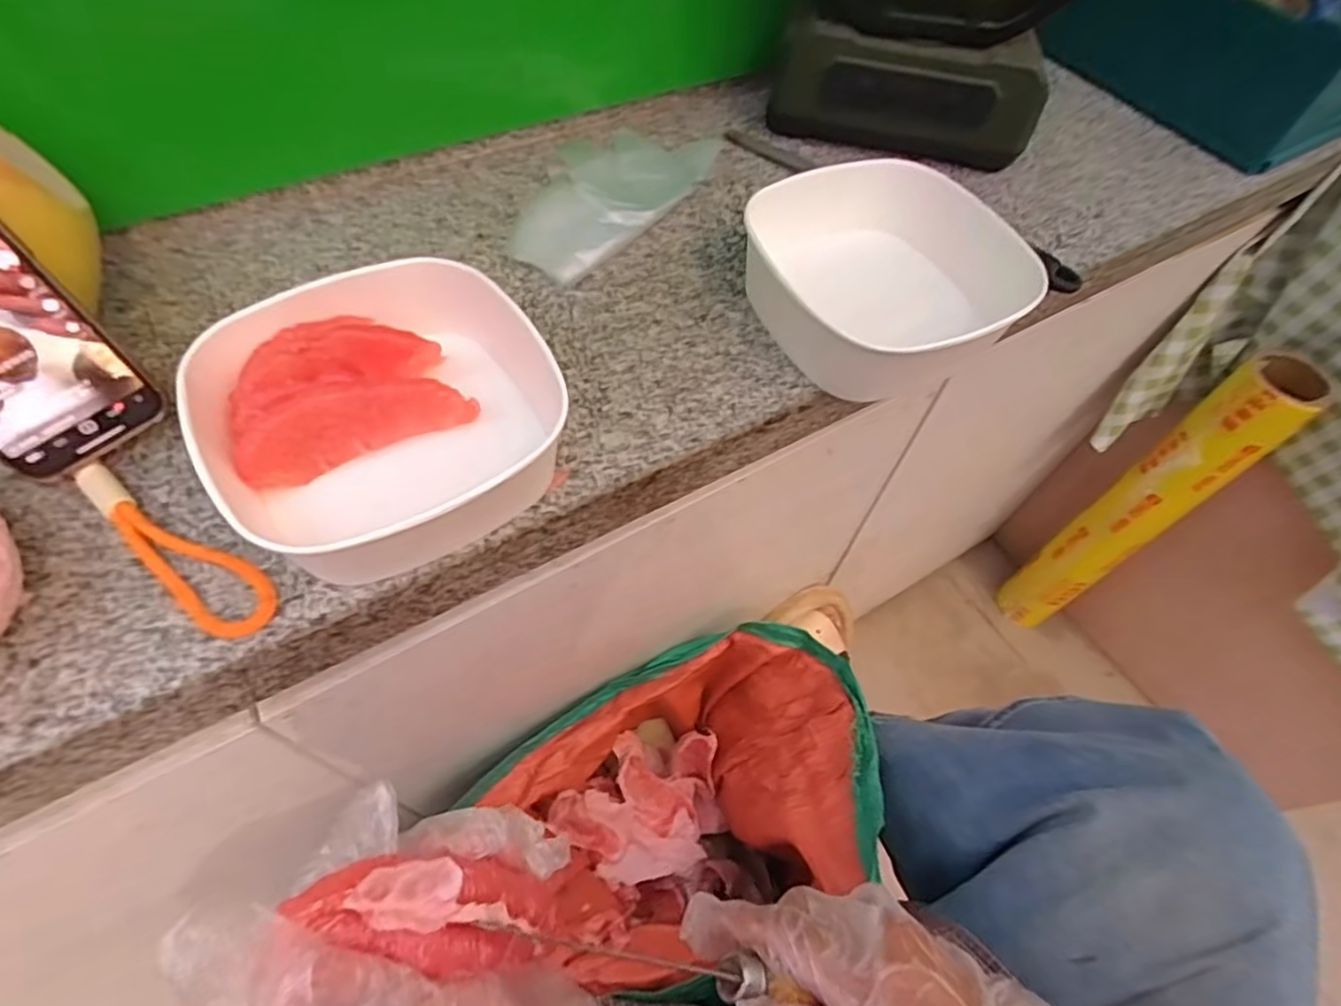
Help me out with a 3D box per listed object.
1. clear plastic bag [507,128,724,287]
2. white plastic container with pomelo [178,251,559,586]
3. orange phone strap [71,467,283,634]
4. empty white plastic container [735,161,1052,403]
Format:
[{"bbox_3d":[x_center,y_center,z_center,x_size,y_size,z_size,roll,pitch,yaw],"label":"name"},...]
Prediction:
[{"bbox_3d":[-0.043,-0.239,0.492,0.092,0.021,0.210,28,60,12],"label":"clear plastic bag"},{"bbox_3d":[-0.144,-0.050,0.349,0.170,0.055,0.153,-21,62,-16],"label":"white plastic container with pomelo"},{"bbox_3d":[-0.240,0.022,0.318,0.125,0.011,0.032,31,61,14],"label":"orange phone strap"},{"bbox_3d":[0.138,-0.155,0.436,0.176,0.049,0.141,-23,63,-17],"label":"empty white plastic container"}]

